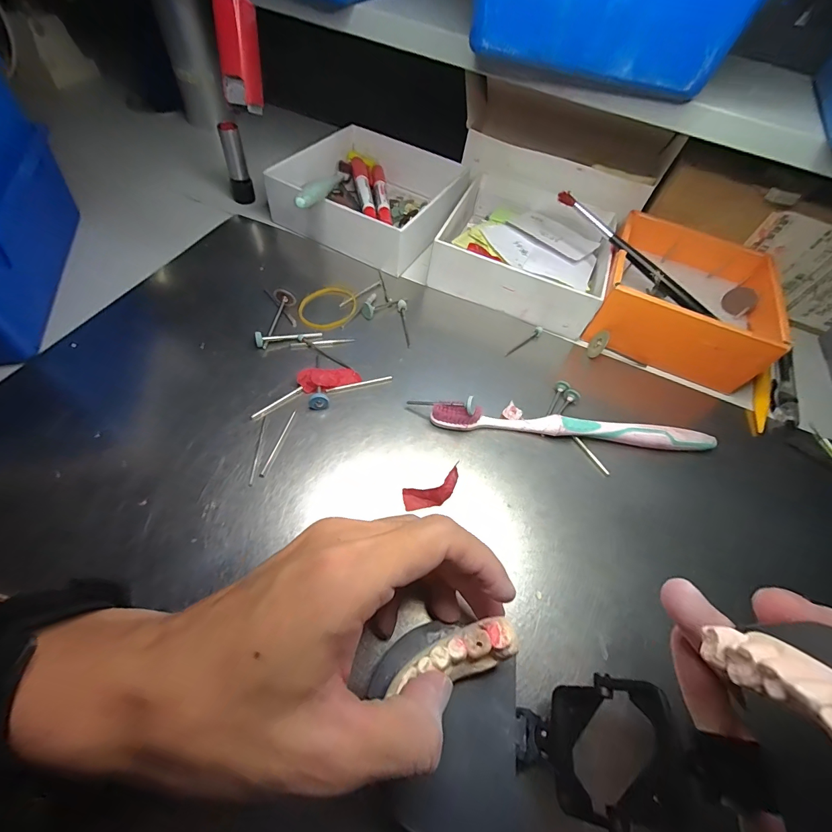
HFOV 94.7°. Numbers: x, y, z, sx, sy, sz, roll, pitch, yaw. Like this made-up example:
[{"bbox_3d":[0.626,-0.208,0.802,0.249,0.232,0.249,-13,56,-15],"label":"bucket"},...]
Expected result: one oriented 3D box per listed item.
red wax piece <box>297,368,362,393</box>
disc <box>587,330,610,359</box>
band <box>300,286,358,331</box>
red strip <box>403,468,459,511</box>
[{"bbox_3d":[-0.056,-0.025,0.246,0.038,0.006,0.017,-8,61,-23],"label":"red wax piece"},{"bbox_3d":[0.137,-0.054,0.289,0.004,0.021,0.020,21,21,-14],"label":"disc"},{"bbox_3d":[-0.065,-0.081,0.285,0.036,0.005,0.045,34,59,14],"label":"band"},{"bbox_3d":[0.010,0.042,0.210,0.034,0.011,0.014,-26,64,-3],"label":"red strip"}]

